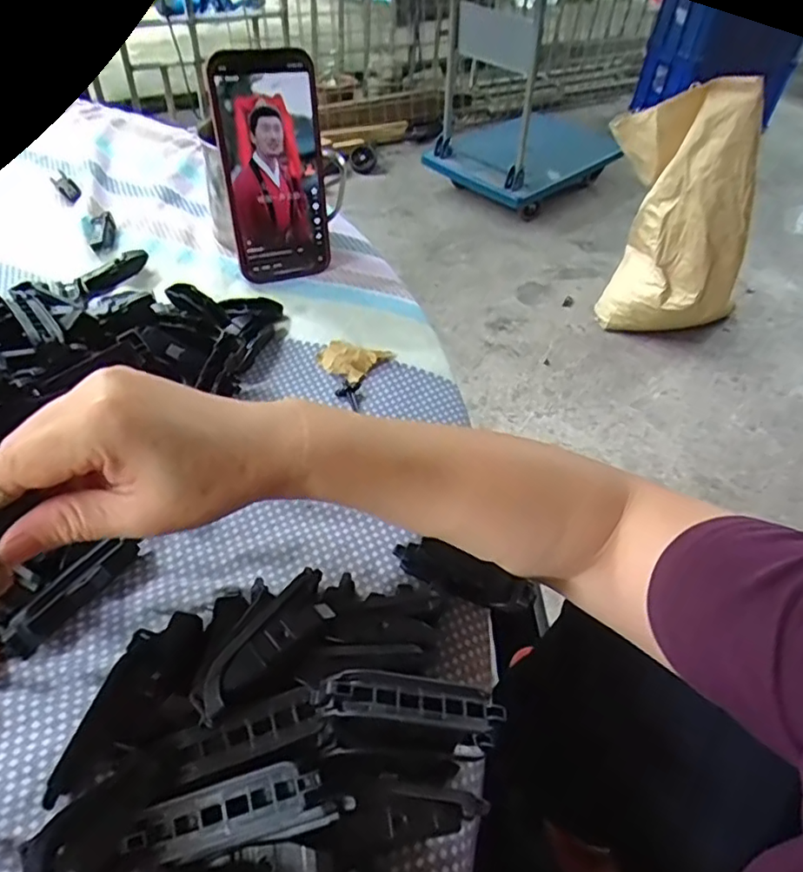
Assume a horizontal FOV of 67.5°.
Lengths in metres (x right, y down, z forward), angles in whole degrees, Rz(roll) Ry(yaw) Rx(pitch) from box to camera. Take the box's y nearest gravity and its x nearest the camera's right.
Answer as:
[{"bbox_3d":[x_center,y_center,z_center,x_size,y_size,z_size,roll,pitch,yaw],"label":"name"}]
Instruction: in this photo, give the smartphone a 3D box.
[{"bbox_3d":[-0.097,-0.201,0.458,0.075,0.157,0.008,-14,33,-19],"label":"smartphone"}]

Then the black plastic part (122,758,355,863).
[{"bbox_3d":[-0.058,0.134,0.217,0.076,0.015,0.023,-7,48,-11],"label":"black plastic part"}]

